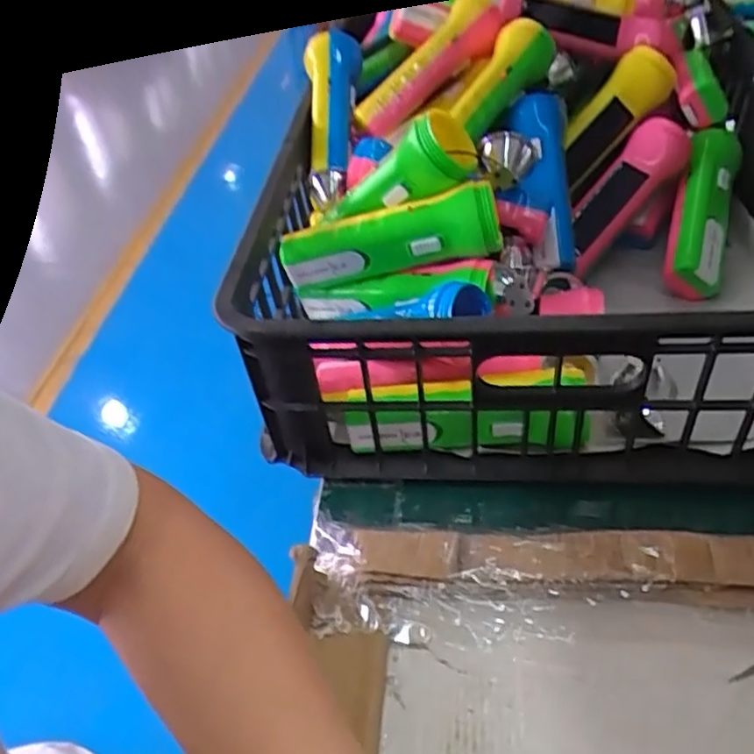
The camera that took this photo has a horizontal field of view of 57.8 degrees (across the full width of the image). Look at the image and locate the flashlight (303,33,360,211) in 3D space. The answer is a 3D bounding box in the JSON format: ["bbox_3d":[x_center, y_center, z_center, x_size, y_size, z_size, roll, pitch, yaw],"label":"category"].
[{"bbox_3d":[-0.040,-0.231,0.584,0.047,0.038,0.195,-2,66,5],"label":"flashlight"}]

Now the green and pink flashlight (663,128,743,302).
[{"bbox_3d":[0.270,-0.138,0.562,0.045,0.030,0.171,17,64,13],"label":"green and pink flashlight"}]

